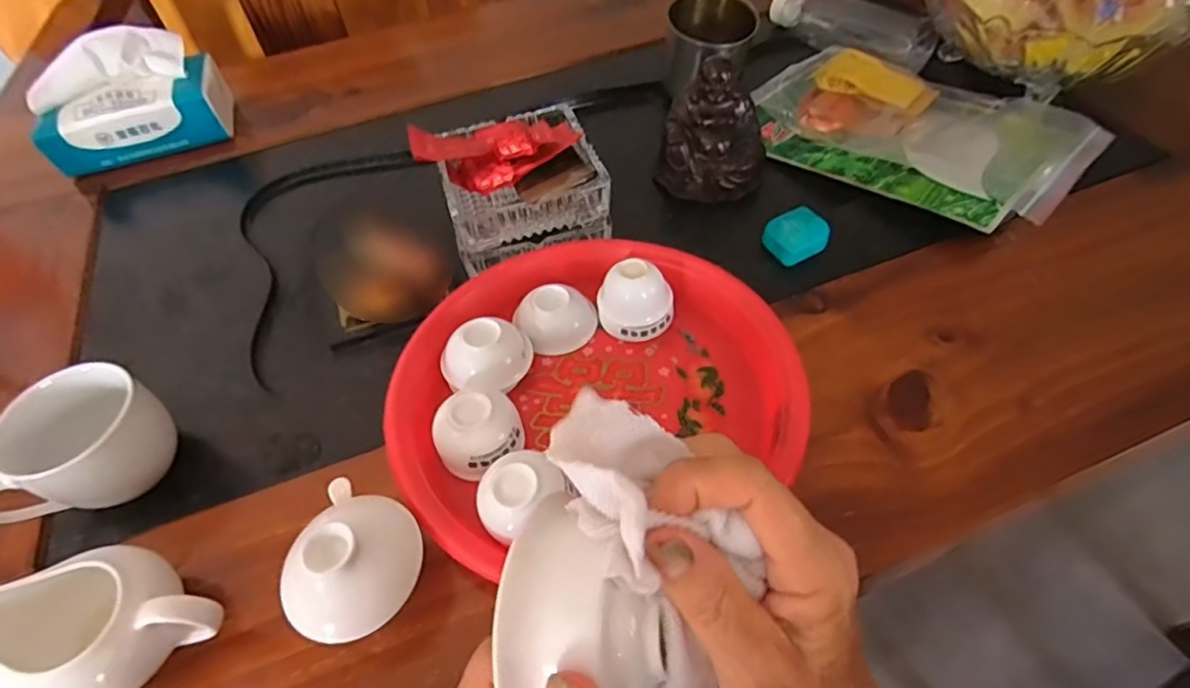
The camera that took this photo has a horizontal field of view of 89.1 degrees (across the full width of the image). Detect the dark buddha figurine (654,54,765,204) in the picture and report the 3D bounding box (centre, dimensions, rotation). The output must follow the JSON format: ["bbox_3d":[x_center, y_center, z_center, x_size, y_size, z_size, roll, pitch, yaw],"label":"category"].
[{"bbox_3d":[0.102,-0.183,0.520,0.087,0.088,0.071,7,53,11],"label":"dark buddha figurine"}]

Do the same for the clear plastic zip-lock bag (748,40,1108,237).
[{"bbox_3d":[0.283,-0.192,0.540,0.263,0.031,0.181,35,63,28],"label":"clear plastic zip-lock bag"}]

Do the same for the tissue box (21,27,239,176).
[{"bbox_3d":[-0.456,-0.238,0.590,0.156,0.091,0.078,-18,53,-8],"label":"tissue box"}]

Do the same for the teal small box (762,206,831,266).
[{"bbox_3d":[0.160,-0.085,0.481,0.045,0.022,0.044,-20,53,-10],"label":"teal small box"}]

